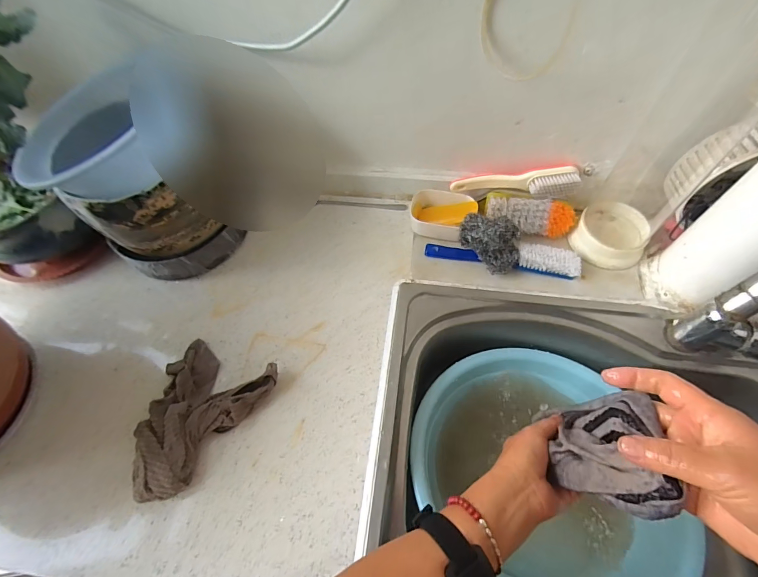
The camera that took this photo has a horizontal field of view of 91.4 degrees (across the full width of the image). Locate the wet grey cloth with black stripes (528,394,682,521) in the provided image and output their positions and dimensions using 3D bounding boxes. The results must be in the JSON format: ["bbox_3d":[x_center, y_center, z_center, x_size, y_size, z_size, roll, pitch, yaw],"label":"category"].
[{"bbox_3d":[0.192,0.139,0.317,0.046,0.124,0.094,1,60,5],"label":"wet grey cloth with black stripes"}]

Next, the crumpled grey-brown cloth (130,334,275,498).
[{"bbox_3d":[-0.245,0.149,0.476,0.142,0.040,0.201,33,67,19],"label":"crumpled grey-brown cloth"}]

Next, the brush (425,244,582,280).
[{"bbox_3d":[0.190,-0.048,0.576,0.231,0.030,0.038,7,61,6],"label":"brush"}]

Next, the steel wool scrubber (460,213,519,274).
[{"bbox_3d":[0.173,-0.072,0.568,0.057,0.063,0.091,-36,65,-16],"label":"steel wool scrubber"}]

